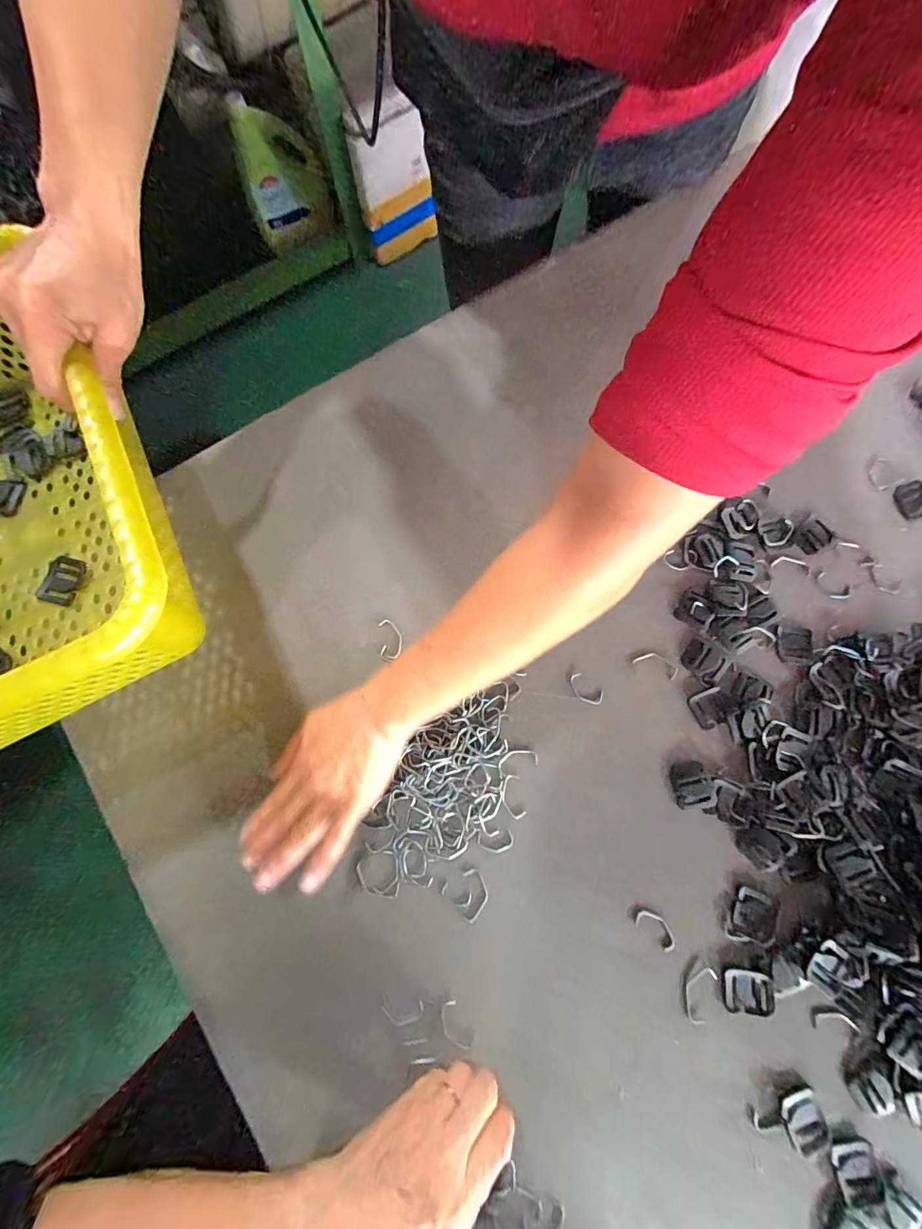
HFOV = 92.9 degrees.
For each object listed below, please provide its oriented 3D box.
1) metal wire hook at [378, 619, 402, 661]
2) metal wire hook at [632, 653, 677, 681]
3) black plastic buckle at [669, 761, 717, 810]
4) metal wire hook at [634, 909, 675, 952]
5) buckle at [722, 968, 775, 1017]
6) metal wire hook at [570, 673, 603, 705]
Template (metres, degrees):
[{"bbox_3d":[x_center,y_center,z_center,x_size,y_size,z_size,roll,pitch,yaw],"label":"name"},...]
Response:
[{"bbox_3d":[-0.062,0.021,0.384,0.020,0.004,0.035,-8,78,-1],"label":"metal wire hook"},{"bbox_3d":[0.169,0.042,0.378,0.037,0.004,0.015,24,80,5],"label":"metal wire hook"},{"bbox_3d":[0.189,0.140,0.357,0.032,0.004,0.037,-11,78,-2],"label":"black plastic buckle"},{"bbox_3d":[0.151,0.242,0.337,0.034,0.004,0.018,41,82,8],"label":"metal wire hook"},{"bbox_3d":[0.215,0.283,0.328,0.037,0.004,0.029,7,79,2],"label":"buckle"},{"bbox_3d":[0.107,0.065,0.375,0.032,0.004,0.018,38,81,8],"label":"metal wire hook"}]

